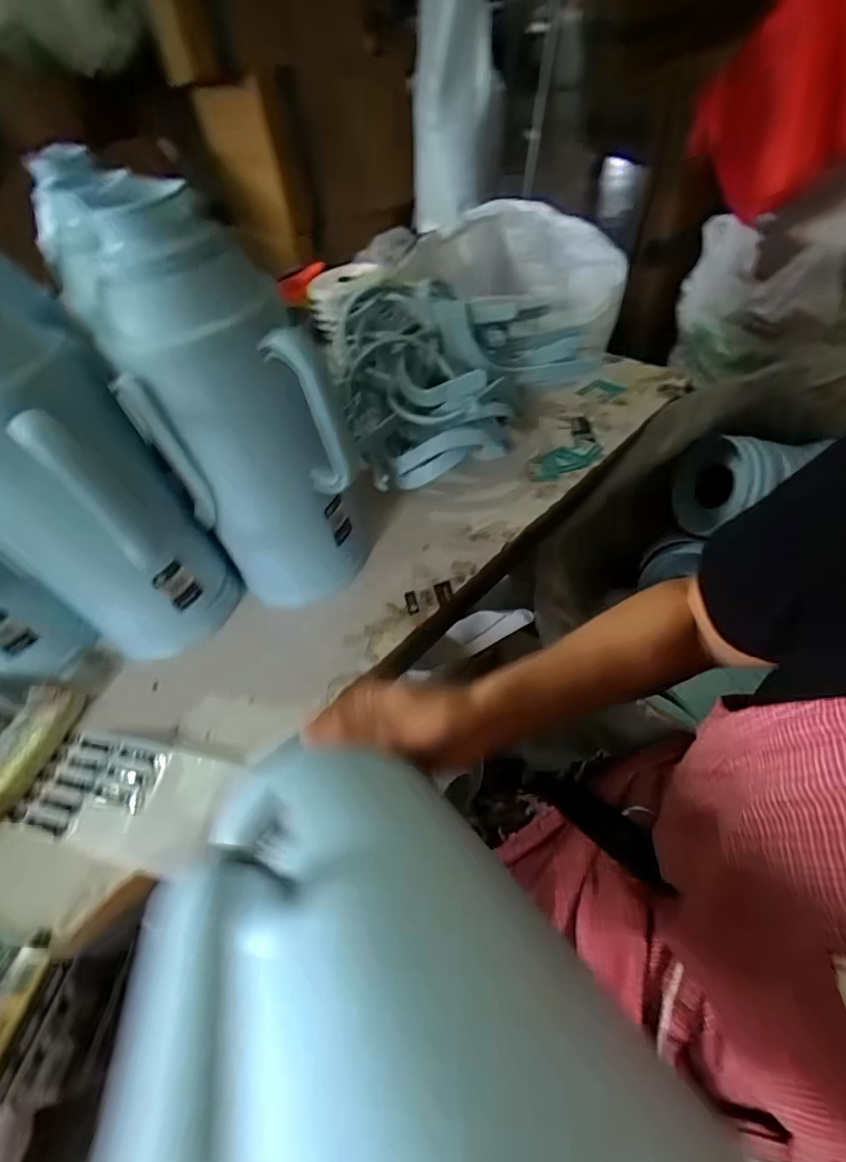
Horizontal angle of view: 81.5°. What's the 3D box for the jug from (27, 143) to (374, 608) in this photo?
[{"bbox_3d":[-0.163,-0.129,0.461,0.142,0.368,0.135,-36,51,-19],"label":"jug"}]

